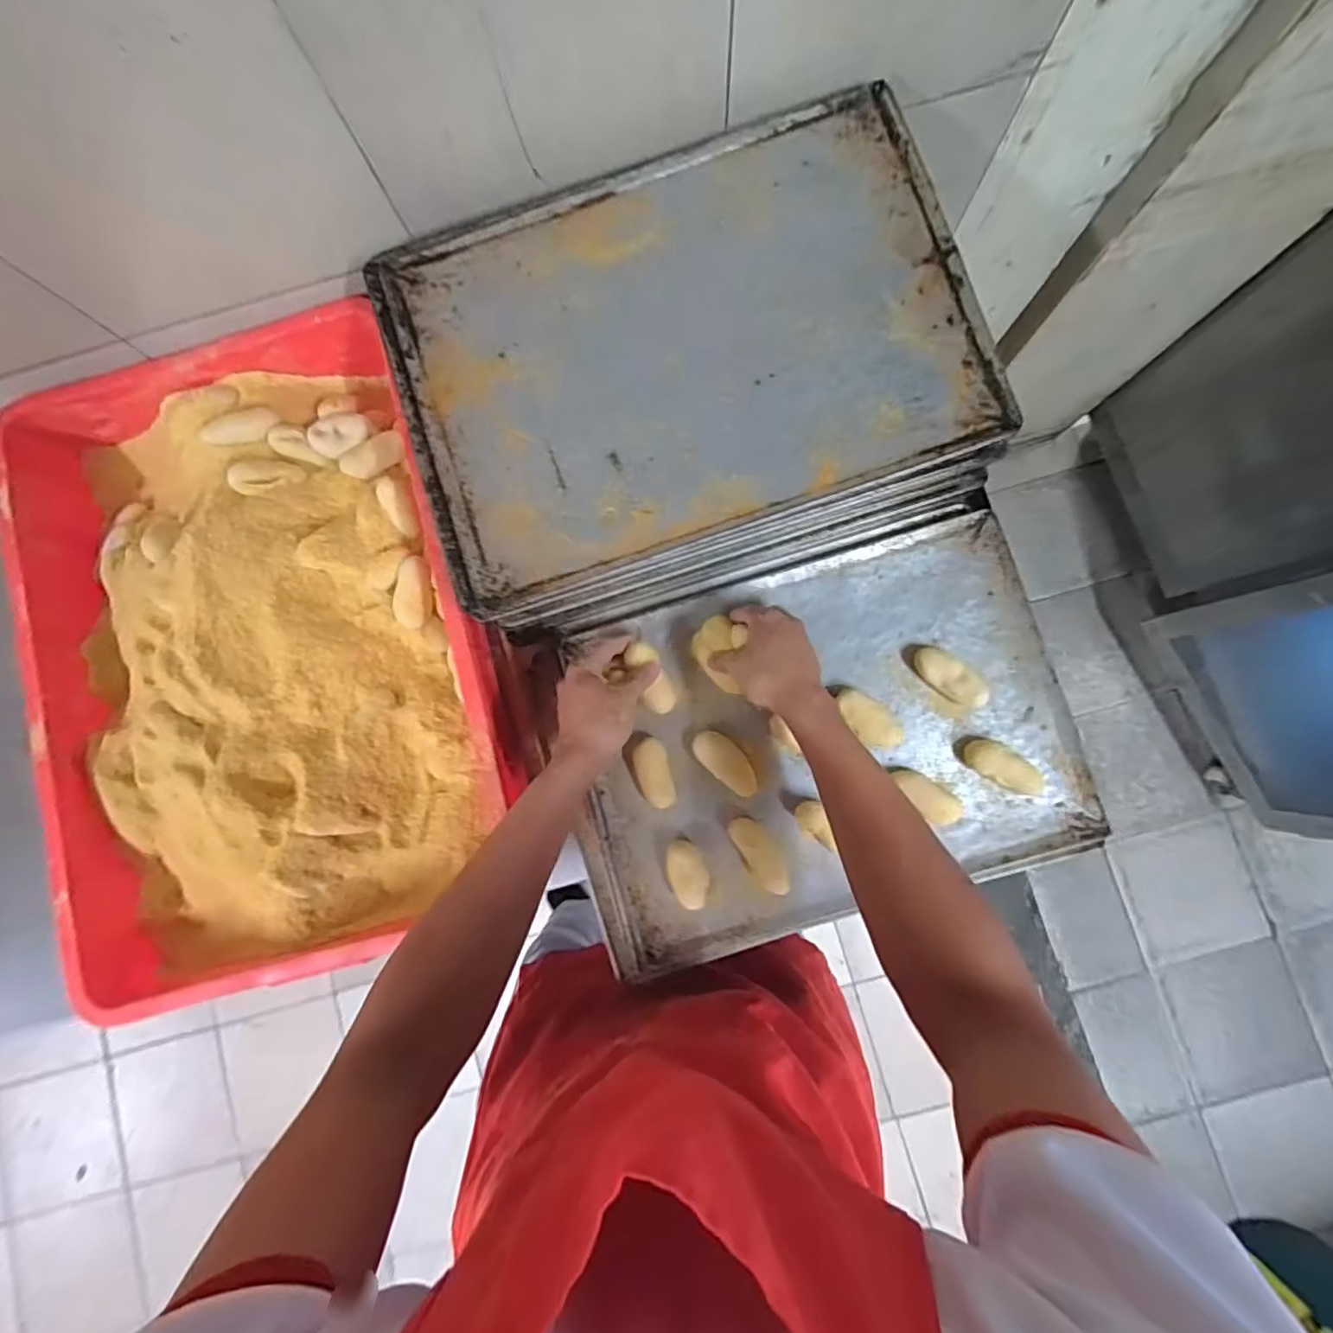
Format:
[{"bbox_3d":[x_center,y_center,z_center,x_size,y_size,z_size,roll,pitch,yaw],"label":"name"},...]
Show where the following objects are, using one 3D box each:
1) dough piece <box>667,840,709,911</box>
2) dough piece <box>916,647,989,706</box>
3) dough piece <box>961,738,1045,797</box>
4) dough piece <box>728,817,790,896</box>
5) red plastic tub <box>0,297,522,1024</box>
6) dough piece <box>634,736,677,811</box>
[{"bbox_3d":[0.021,0.199,0.567,0.034,0.014,0.062,-17,82,2],"label":"dough piece"},{"bbox_3d":[0.272,0.011,0.568,0.074,0.023,0.031,40,87,7],"label":"dough piece"},{"bbox_3d":[0.319,0.097,0.556,0.078,0.031,0.030,31,86,7],"label":"dough piece"},{"bbox_3d":[0.090,0.180,0.567,0.032,0.014,0.077,-38,82,-1],"label":"dough piece"},{"bbox_3d":[-0.391,-0.017,0.587,0.415,0.111,0.585,-16,82,2],"label":"red plastic tub"},{"bbox_3d":[-0.011,0.104,0.577,0.030,0.016,0.067,-18,82,1],"label":"dough piece"}]

